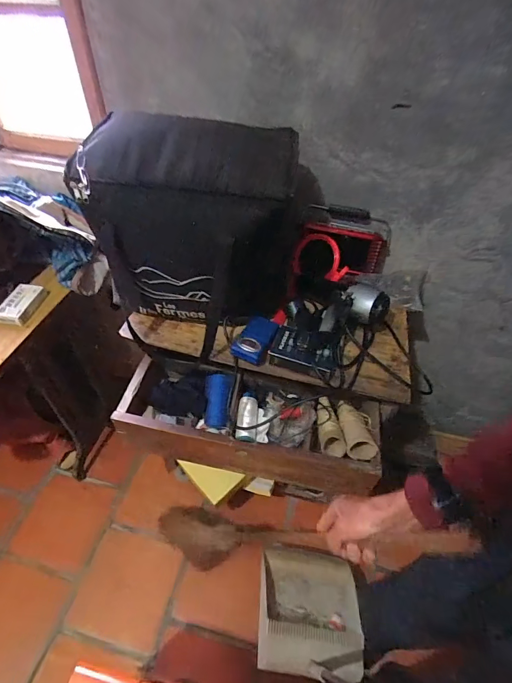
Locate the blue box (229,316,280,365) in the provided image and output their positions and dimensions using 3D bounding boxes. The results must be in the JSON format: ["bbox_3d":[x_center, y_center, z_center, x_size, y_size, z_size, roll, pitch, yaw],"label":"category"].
[{"bbox_3d":[0.000,-0.006,0.773,0.078,0.034,0.116,15,48,10],"label":"blue box"}]

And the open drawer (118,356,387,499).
[{"bbox_3d":[-0.011,0.163,0.792,0.513,0.129,0.208,11,47,6],"label":"open drawer"}]

